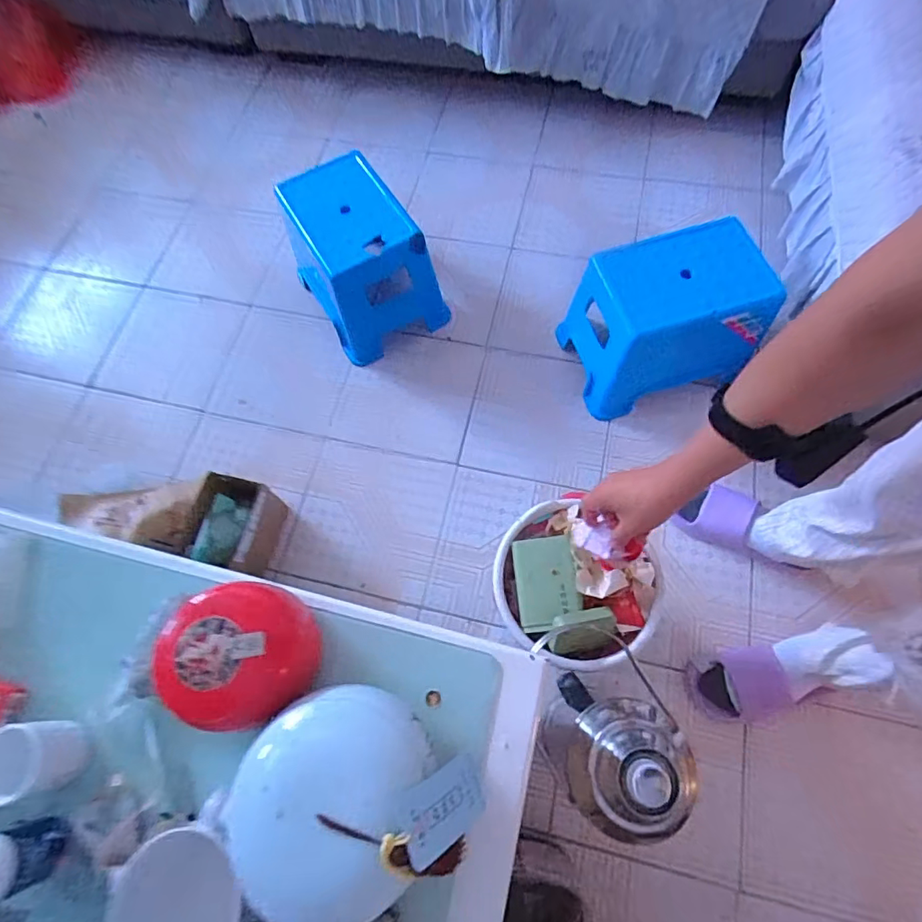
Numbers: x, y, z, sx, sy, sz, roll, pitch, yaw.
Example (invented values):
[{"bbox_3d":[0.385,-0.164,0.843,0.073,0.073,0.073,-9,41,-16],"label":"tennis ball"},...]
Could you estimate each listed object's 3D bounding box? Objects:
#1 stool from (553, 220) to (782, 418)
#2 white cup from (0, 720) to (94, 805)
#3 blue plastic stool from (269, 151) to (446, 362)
[{"bbox_3d":[0.400,-0.280,1.014,0.311,0.240,0.241,-16,68,-3],"label":"stool"},{"bbox_3d":[-0.401,0.279,0.481,0.060,0.069,0.066,-7,68,0],"label":"white cup"},{"bbox_3d":[-0.219,-0.434,1.104,0.242,0.268,0.296,-30,70,-9],"label":"blue plastic stool"}]

